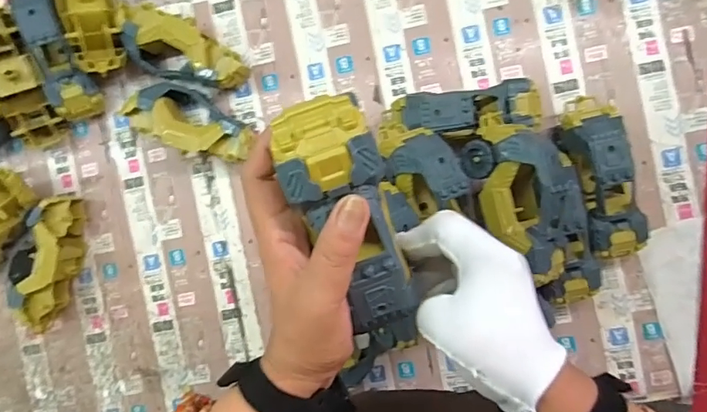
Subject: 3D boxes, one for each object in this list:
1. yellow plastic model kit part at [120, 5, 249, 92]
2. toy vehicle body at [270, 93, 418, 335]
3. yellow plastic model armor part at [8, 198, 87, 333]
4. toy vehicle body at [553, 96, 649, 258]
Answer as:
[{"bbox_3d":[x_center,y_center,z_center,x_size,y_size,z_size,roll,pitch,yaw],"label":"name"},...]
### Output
[{"bbox_3d":[-0.199,-0.182,0.593,0.153,0.061,0.071,21,95,6],"label":"yellow plastic model kit part"},{"bbox_3d":[0.000,0.008,0.292,0.053,0.030,0.141,-20,105,8],"label":"toy vehicle body"},{"bbox_3d":[-0.388,0.067,0.625,0.076,0.057,0.169,19,95,6],"label":"yellow plastic model armor part"},{"bbox_3d":[0.260,-0.031,0.527,0.063,0.077,0.171,-12,91,8],"label":"toy vehicle body"}]

